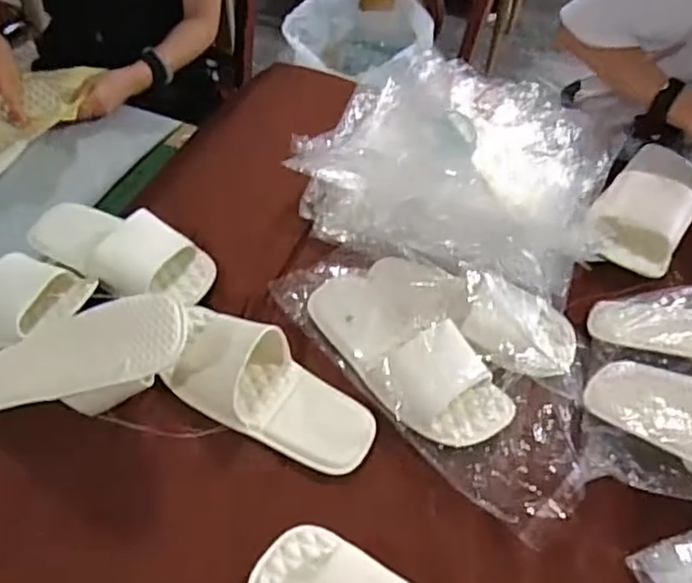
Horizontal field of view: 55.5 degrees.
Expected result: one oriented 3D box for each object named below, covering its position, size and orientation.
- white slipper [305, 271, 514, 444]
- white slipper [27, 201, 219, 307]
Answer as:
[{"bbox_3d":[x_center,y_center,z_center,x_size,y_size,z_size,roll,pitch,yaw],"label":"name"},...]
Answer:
[{"bbox_3d":[0.055,0.056,0.651,0.098,0.051,0.239,-34,61,-30],"label":"white slipper"},{"bbox_3d":[-0.249,-0.043,0.724,0.215,0.055,0.099,21,51,12],"label":"white slipper"}]

